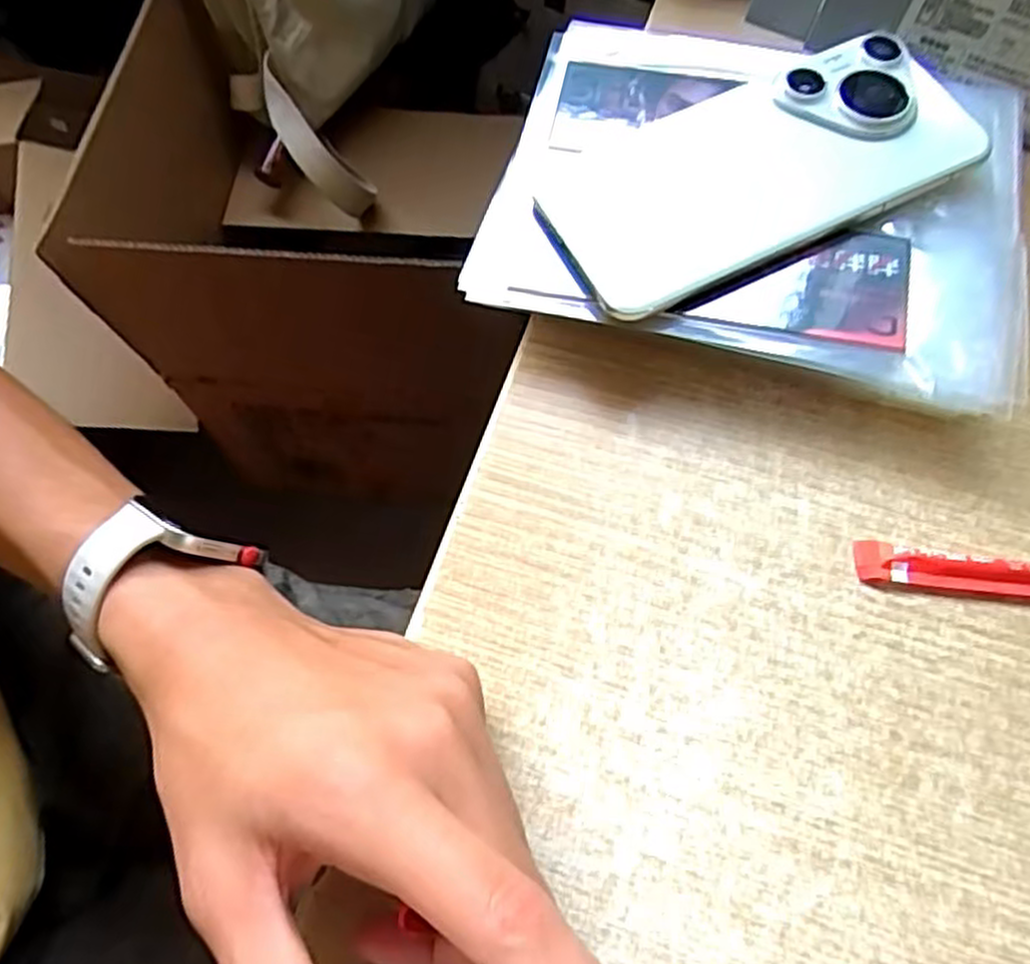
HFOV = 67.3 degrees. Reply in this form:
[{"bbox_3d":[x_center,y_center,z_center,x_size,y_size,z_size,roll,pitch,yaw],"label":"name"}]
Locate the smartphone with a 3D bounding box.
[{"bbox_3d":[0.086,-0.114,0.284,0.147,0.016,0.078,-27,70,-4],"label":"smartphone"}]

